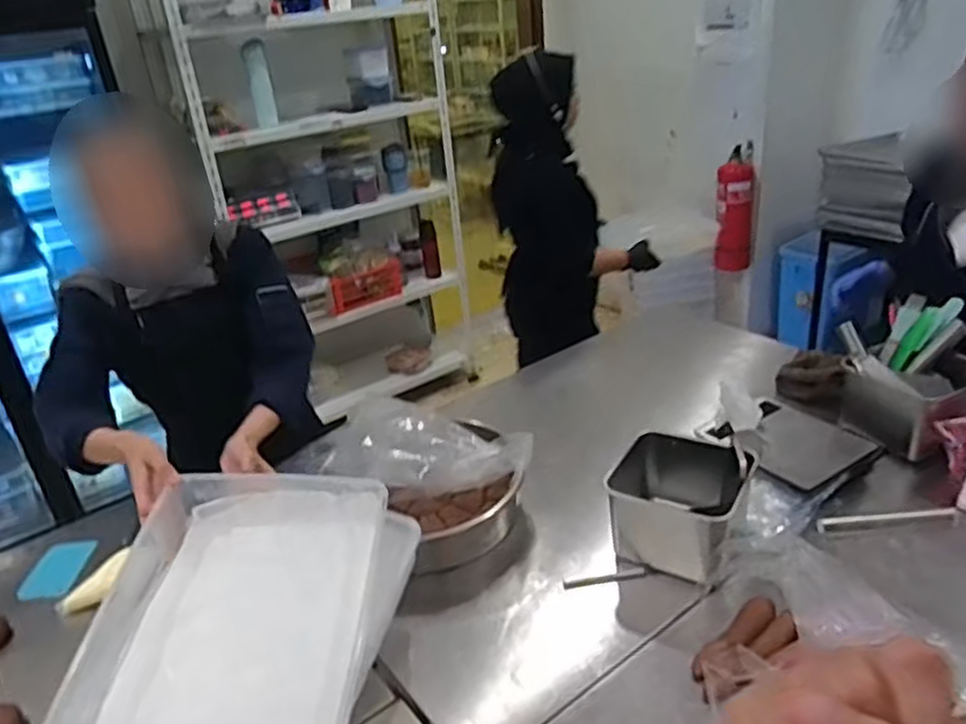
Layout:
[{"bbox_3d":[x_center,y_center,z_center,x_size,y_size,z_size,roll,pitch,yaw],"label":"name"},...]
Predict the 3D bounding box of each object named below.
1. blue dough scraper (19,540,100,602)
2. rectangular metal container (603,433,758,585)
[{"bbox_3d":[-0.658,0.321,1.124,0.074,0.010,0.110,4,34,-5],"label":"blue dough scraper"},{"bbox_3d":[0.279,0.210,1.040,0.180,0.150,0.163,9,30,26],"label":"rectangular metal container"}]

